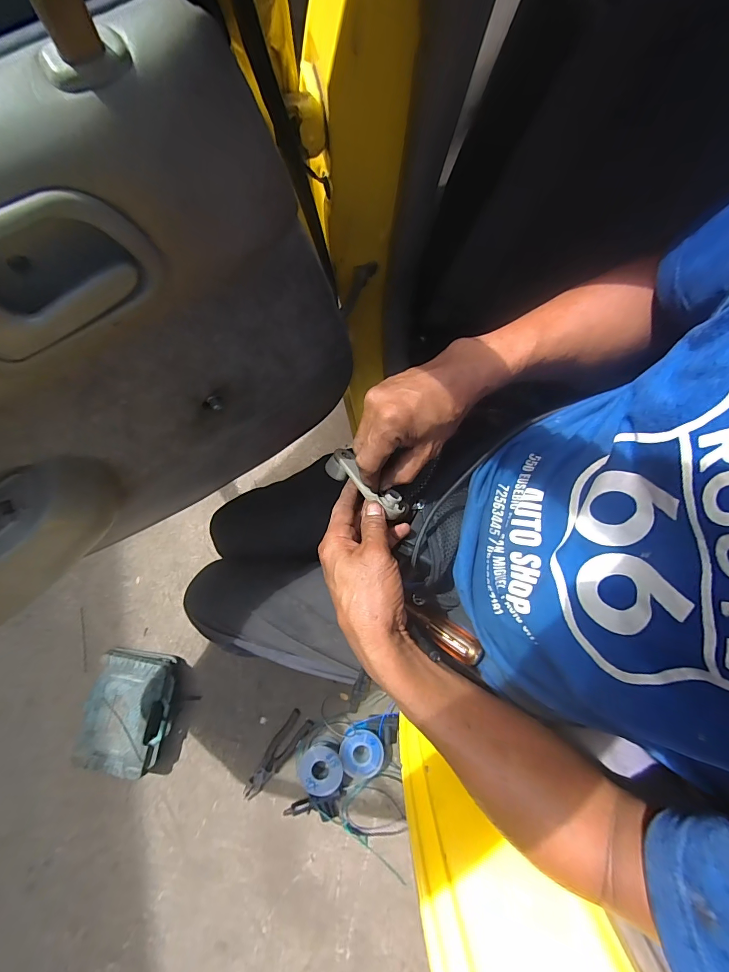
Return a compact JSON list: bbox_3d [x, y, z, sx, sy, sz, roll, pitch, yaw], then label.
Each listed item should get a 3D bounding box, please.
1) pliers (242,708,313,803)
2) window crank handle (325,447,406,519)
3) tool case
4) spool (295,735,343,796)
[{"bbox_3d":[-0.209,0.643,0.916,0.057,0.015,0.214,36,80,6],"label":"pliers"},{"bbox_3d":[0.000,-0.004,0.390,0.102,0.021,0.032,37,79,31],"label":"window crank handle"},{"bbox_3d":[-0.545,0.524,0.896,0.184,0.071,0.244,11,78,1],"label":"tool case"},{"bbox_3d":[-0.106,0.648,0.894,0.108,0.049,0.113,0,78,-1],"label":"spool"}]

